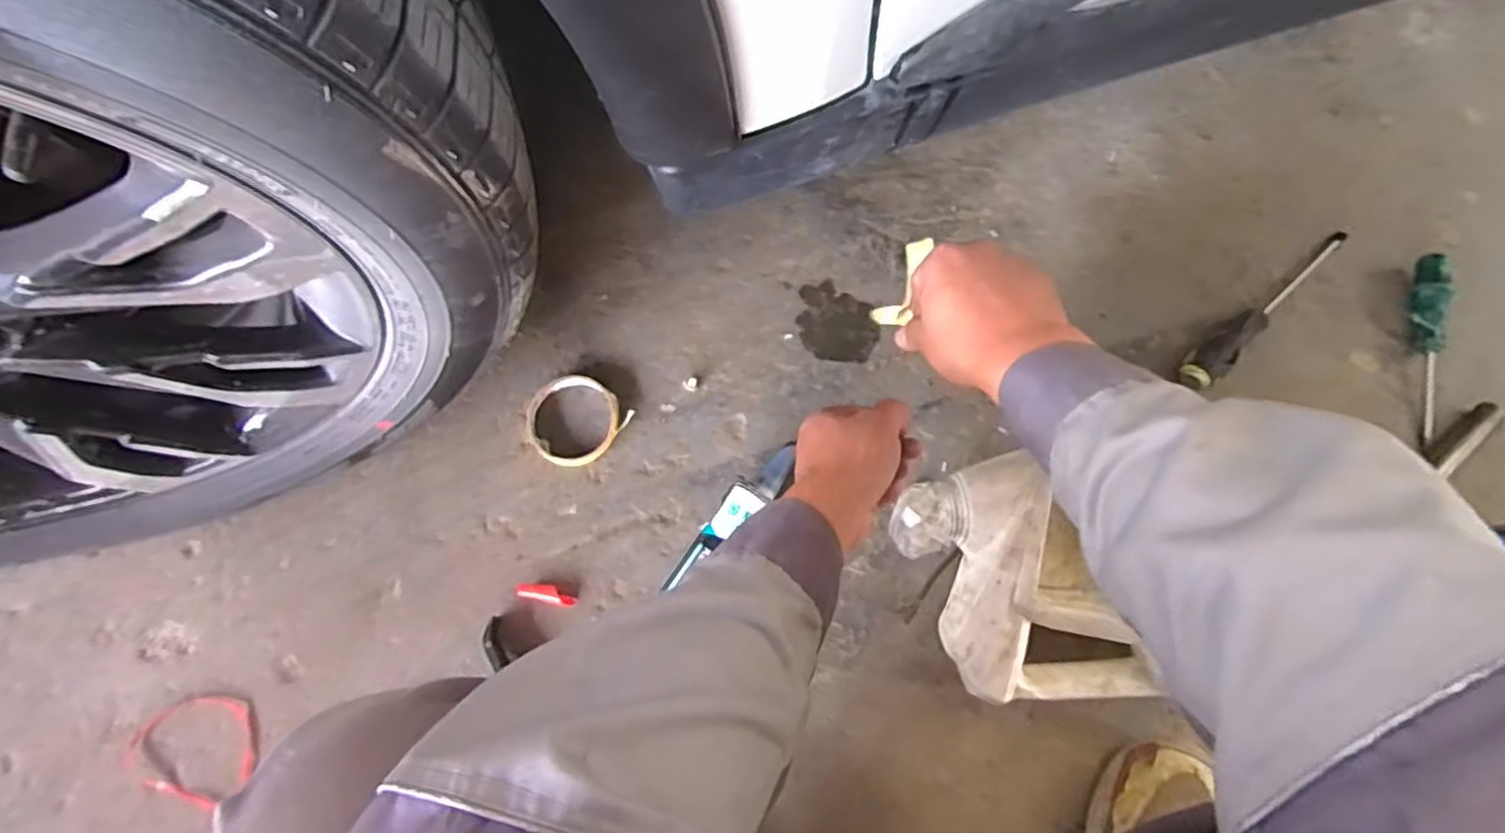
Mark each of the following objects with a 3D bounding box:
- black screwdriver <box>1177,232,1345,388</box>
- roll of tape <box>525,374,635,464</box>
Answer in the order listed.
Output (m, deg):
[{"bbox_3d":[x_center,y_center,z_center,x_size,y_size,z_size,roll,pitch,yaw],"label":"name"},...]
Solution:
[{"bbox_3d":[0.511,-0.111,0.703,0.263,0.034,0.031,-37,80,-10],"label":"black screwdriver"},{"bbox_3d":[-0.165,0.002,0.653,0.081,0.015,0.083,0,76,-1],"label":"roll of tape"}]

